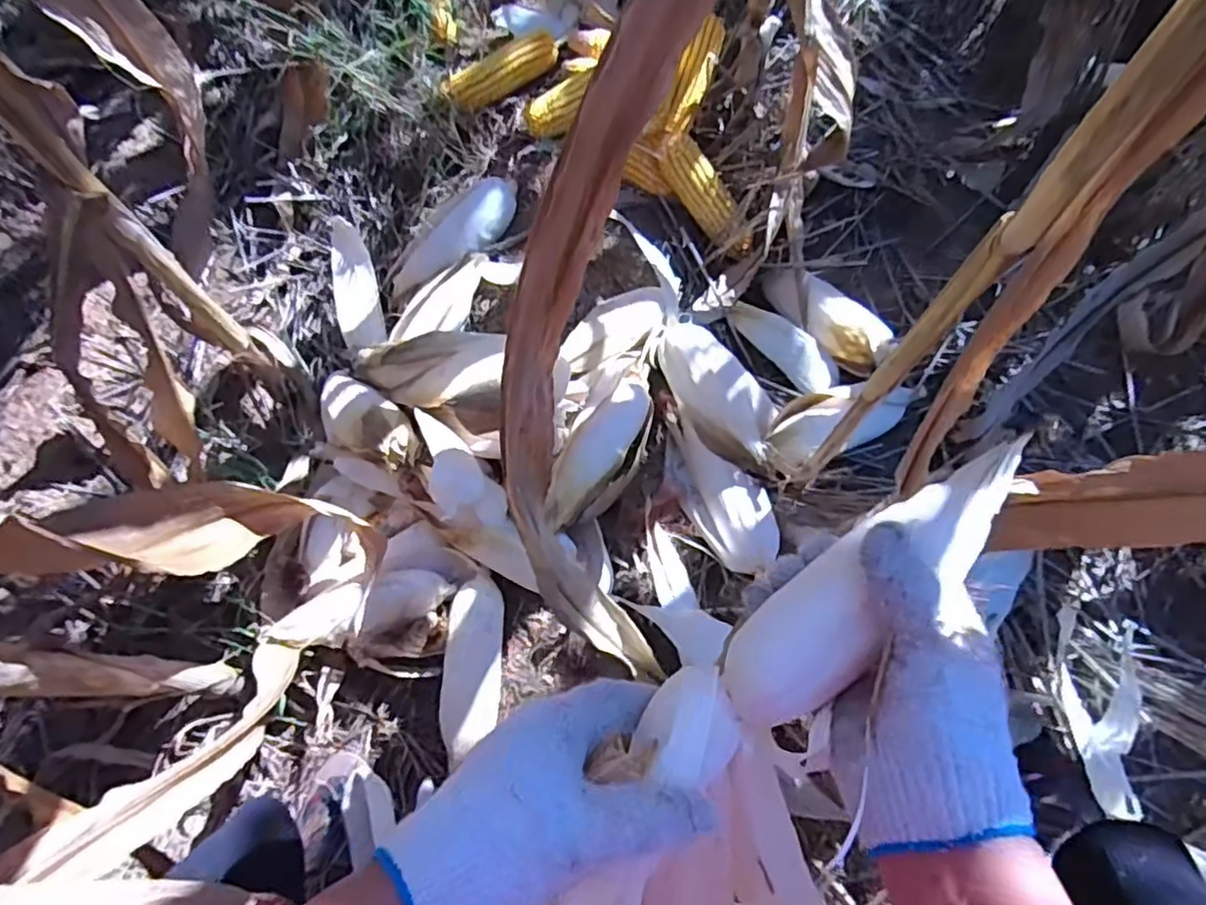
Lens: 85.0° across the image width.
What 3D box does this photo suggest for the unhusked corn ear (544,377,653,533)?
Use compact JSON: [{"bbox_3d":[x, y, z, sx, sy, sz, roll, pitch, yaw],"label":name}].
[{"bbox_3d":[0.001,0.000,0.707,0.071,0.058,0.202,22,71,10],"label":"unhusked corn ear"}]

